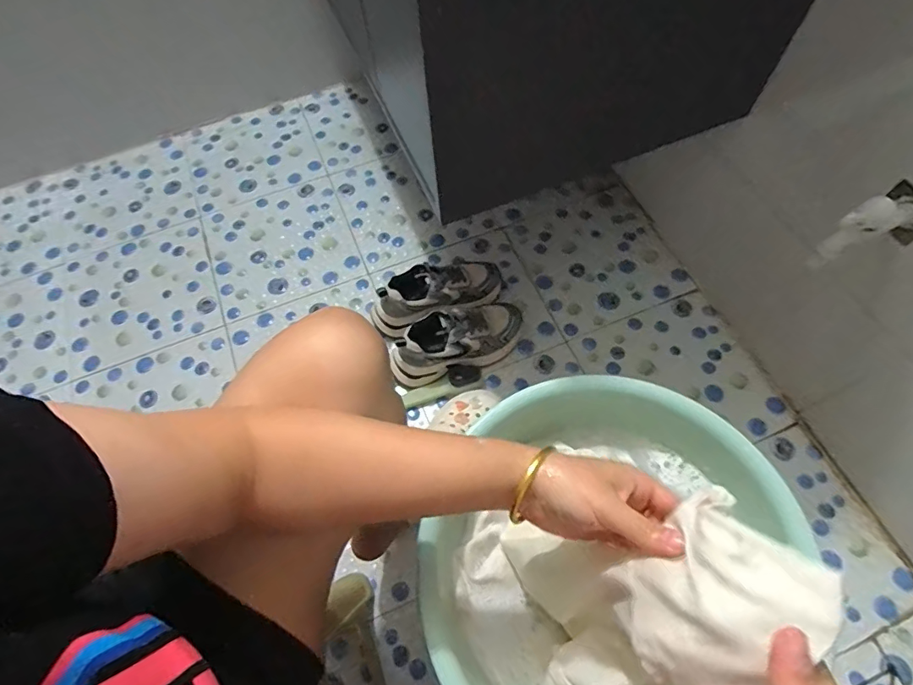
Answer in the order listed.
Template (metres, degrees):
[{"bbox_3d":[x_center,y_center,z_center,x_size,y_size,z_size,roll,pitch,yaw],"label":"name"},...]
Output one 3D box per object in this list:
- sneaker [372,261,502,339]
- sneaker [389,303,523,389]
[{"bbox_3d":[-0.035,-0.092,0.925,0.255,0.109,0.091,-19,64,-6],"label":"sneaker"},{"bbox_3d":[0.005,-0.001,0.882,0.243,0.110,0.089,-17,64,-5],"label":"sneaker"}]

